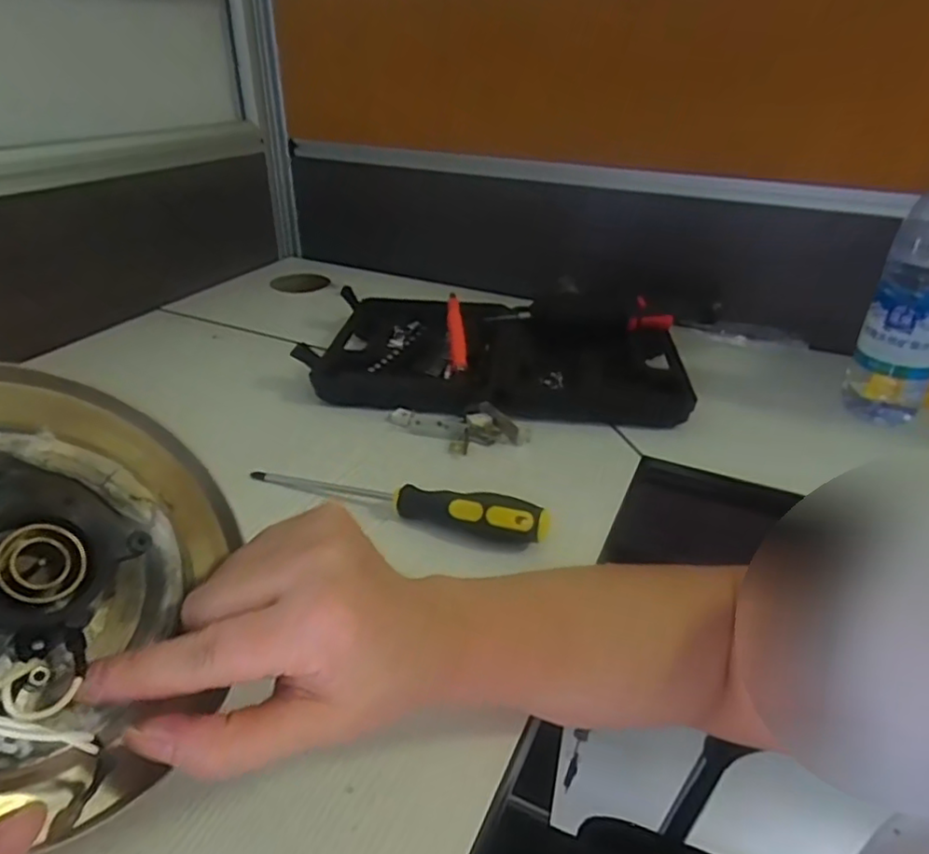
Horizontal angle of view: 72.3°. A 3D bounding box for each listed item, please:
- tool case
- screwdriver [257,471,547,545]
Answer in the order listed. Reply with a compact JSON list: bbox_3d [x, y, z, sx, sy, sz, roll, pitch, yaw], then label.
[{"bbox_3d":[0.032,-0.081,0.640,0.355,0.055,0.220,3,31,3],"label":"tool case"},{"bbox_3d":[-0.050,0.047,0.435,0.215,0.030,0.021,11,32,16],"label":"screwdriver"}]

